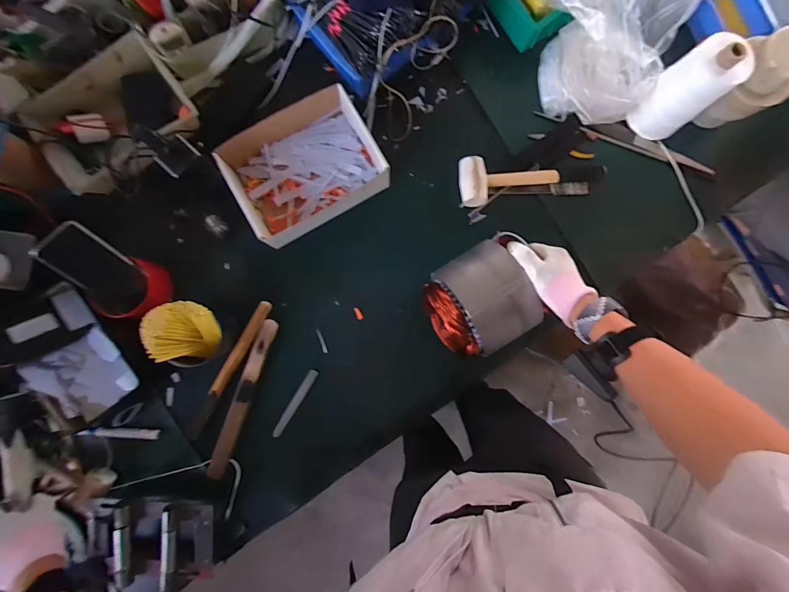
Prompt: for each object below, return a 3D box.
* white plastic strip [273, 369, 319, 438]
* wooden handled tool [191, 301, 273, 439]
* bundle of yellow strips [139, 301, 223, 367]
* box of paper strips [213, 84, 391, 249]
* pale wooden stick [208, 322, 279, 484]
[{"bbox_3d":[-0.174,0.188,0.651,0.016,0.009,0.131,30,87,-1],"label":"white plastic strip"},{"bbox_3d":[-0.282,0.122,0.636,0.023,0.014,0.250,28,87,-1],"label":"wooden handled tool"},{"bbox_3d":[-0.330,0.061,0.594,0.100,0.094,0.099,0,88,-2],"label":"bundle of yellow strips"},{"bbox_3d":[-0.152,-0.218,0.638,0.238,0.071,0.192,-29,89,-3],"label":"box of paper strips"},{"bbox_3d":[-0.262,0.178,0.635,0.029,0.013,0.283,19,87,-1],"label":"pale wooden stick"}]

